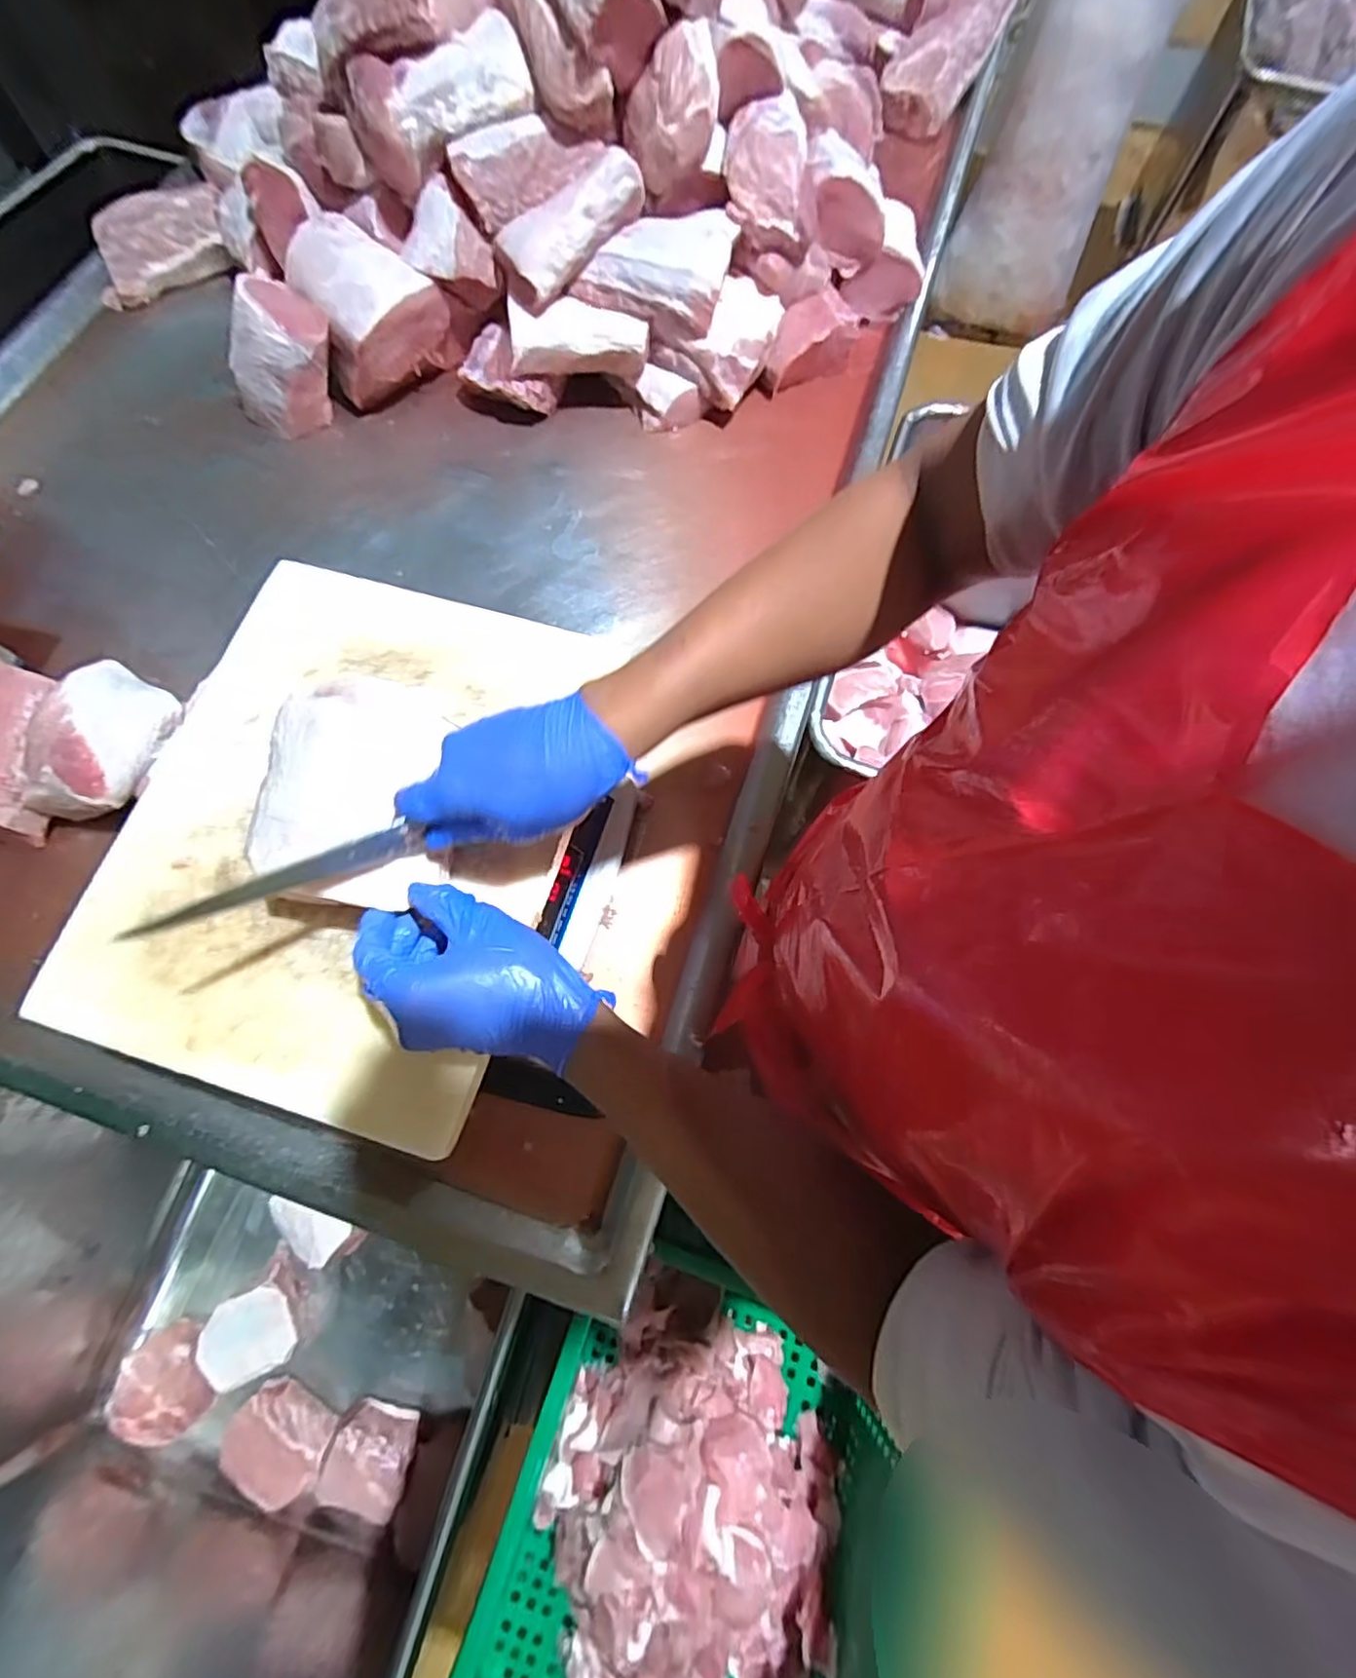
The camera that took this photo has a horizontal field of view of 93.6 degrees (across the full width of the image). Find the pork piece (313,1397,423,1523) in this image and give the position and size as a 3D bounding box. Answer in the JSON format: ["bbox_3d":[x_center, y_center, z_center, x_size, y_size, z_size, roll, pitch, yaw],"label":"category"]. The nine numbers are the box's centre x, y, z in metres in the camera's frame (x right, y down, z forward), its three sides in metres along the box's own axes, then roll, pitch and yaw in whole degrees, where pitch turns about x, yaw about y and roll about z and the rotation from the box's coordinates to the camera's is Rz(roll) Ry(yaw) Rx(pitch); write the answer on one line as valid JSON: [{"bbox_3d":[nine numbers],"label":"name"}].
[{"bbox_3d":[-0.465,0.936,0.957,0.128,0.058,0.128,11,71,4],"label":"pork piece"}]

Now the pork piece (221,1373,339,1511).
[{"bbox_3d":[-0.607,0.912,0.953,0.157,0.056,0.132,25,72,8],"label":"pork piece"}]

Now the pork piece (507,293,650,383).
[{"bbox_3d":[-0.120,-0.608,0.776,0.164,0.062,0.055,-4,70,-2],"label":"pork piece"}]

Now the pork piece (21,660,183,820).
[{"bbox_3d":[-0.554,-0.097,0.609,0.103,0.049,0.151,13,71,4],"label":"pork piece"}]

